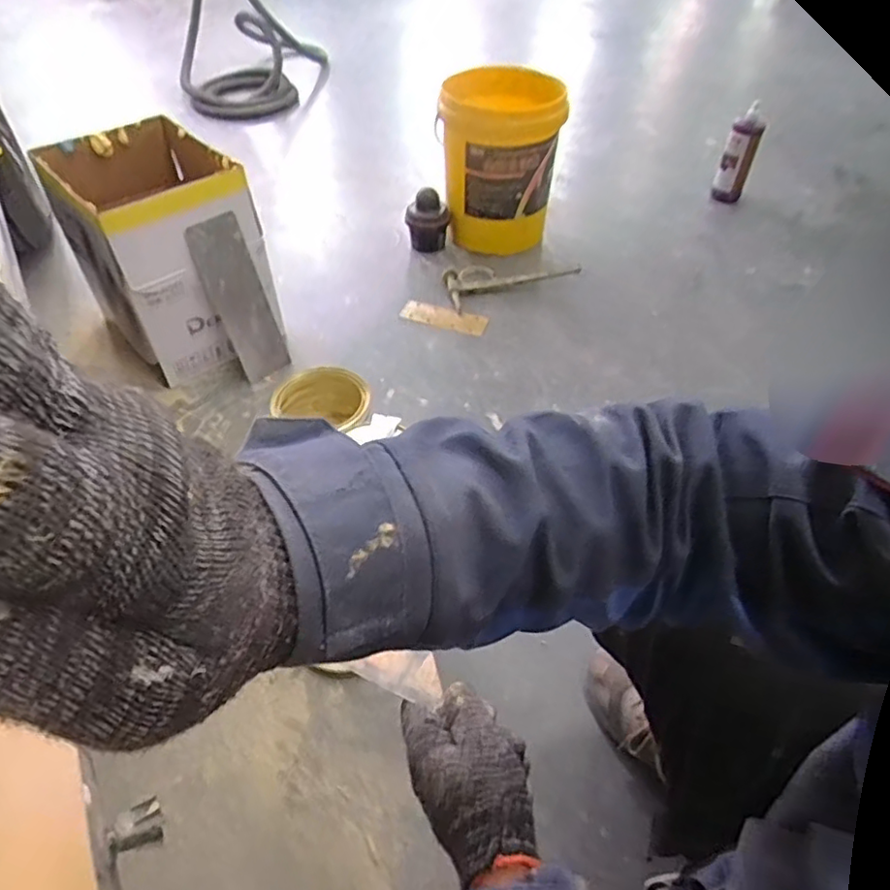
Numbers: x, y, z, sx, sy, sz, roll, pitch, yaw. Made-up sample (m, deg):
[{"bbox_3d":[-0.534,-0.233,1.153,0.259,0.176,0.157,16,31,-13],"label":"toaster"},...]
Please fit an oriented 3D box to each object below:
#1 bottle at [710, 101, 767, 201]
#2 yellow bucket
[{"bbox_3d":[0.755,-0.742,1.585,0.077,0.247,0.067,16,51,15],"label":"bottle"},{"bbox_3d":[0.139,-0.729,1.585,0.286,0.328,0.283,-3,48,0],"label":"yellow bucket"}]

